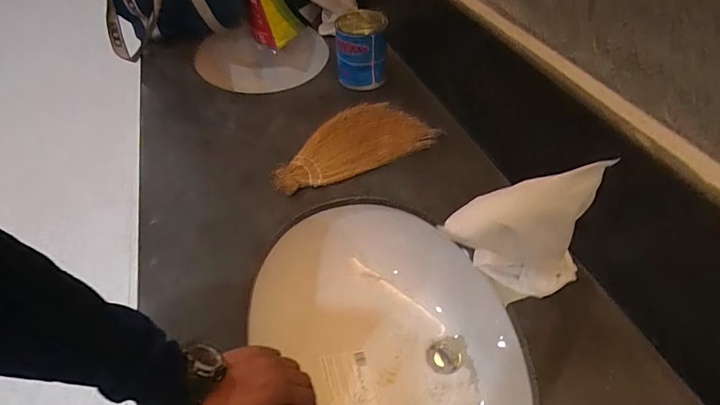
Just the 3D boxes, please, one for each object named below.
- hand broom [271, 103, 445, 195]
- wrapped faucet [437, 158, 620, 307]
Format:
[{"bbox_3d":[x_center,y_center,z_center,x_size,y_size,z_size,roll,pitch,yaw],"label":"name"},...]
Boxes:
[{"bbox_3d":[-0.021,-0.113,0.755,0.293,0.033,0.168,-16,48,-13],"label":"hand broom"},{"bbox_3d":[0.189,0.046,0.501,0.189,0.189,0.081,-8,46,0],"label":"wrapped faucet"}]

